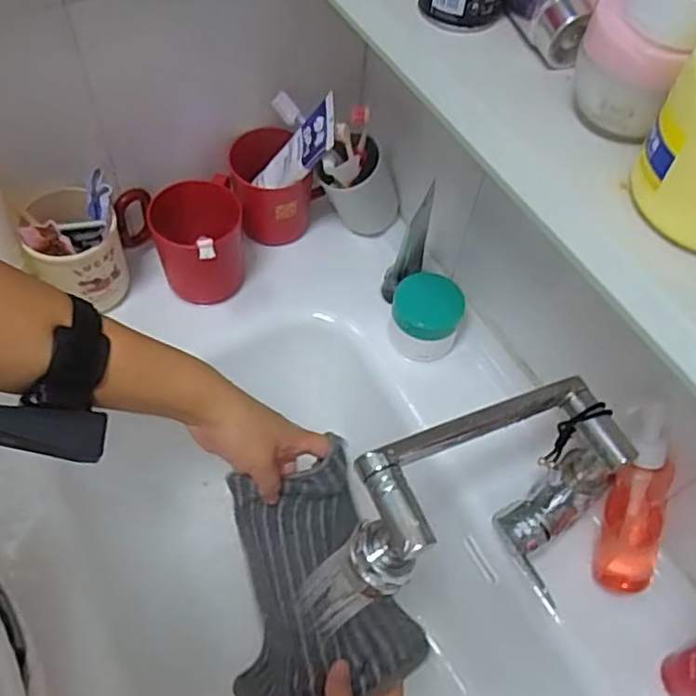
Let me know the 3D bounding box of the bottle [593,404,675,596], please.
[{"bbox_3d":[0.225,0.119,0.505,0.043,0.169,0.040,-2,23,-6],"label":"bottle"}]

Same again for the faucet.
[{"bbox_3d":[0.094,0.102,0.461,0.208,0.122,0.087,-7,56,-31],"label":"faucet"}]

